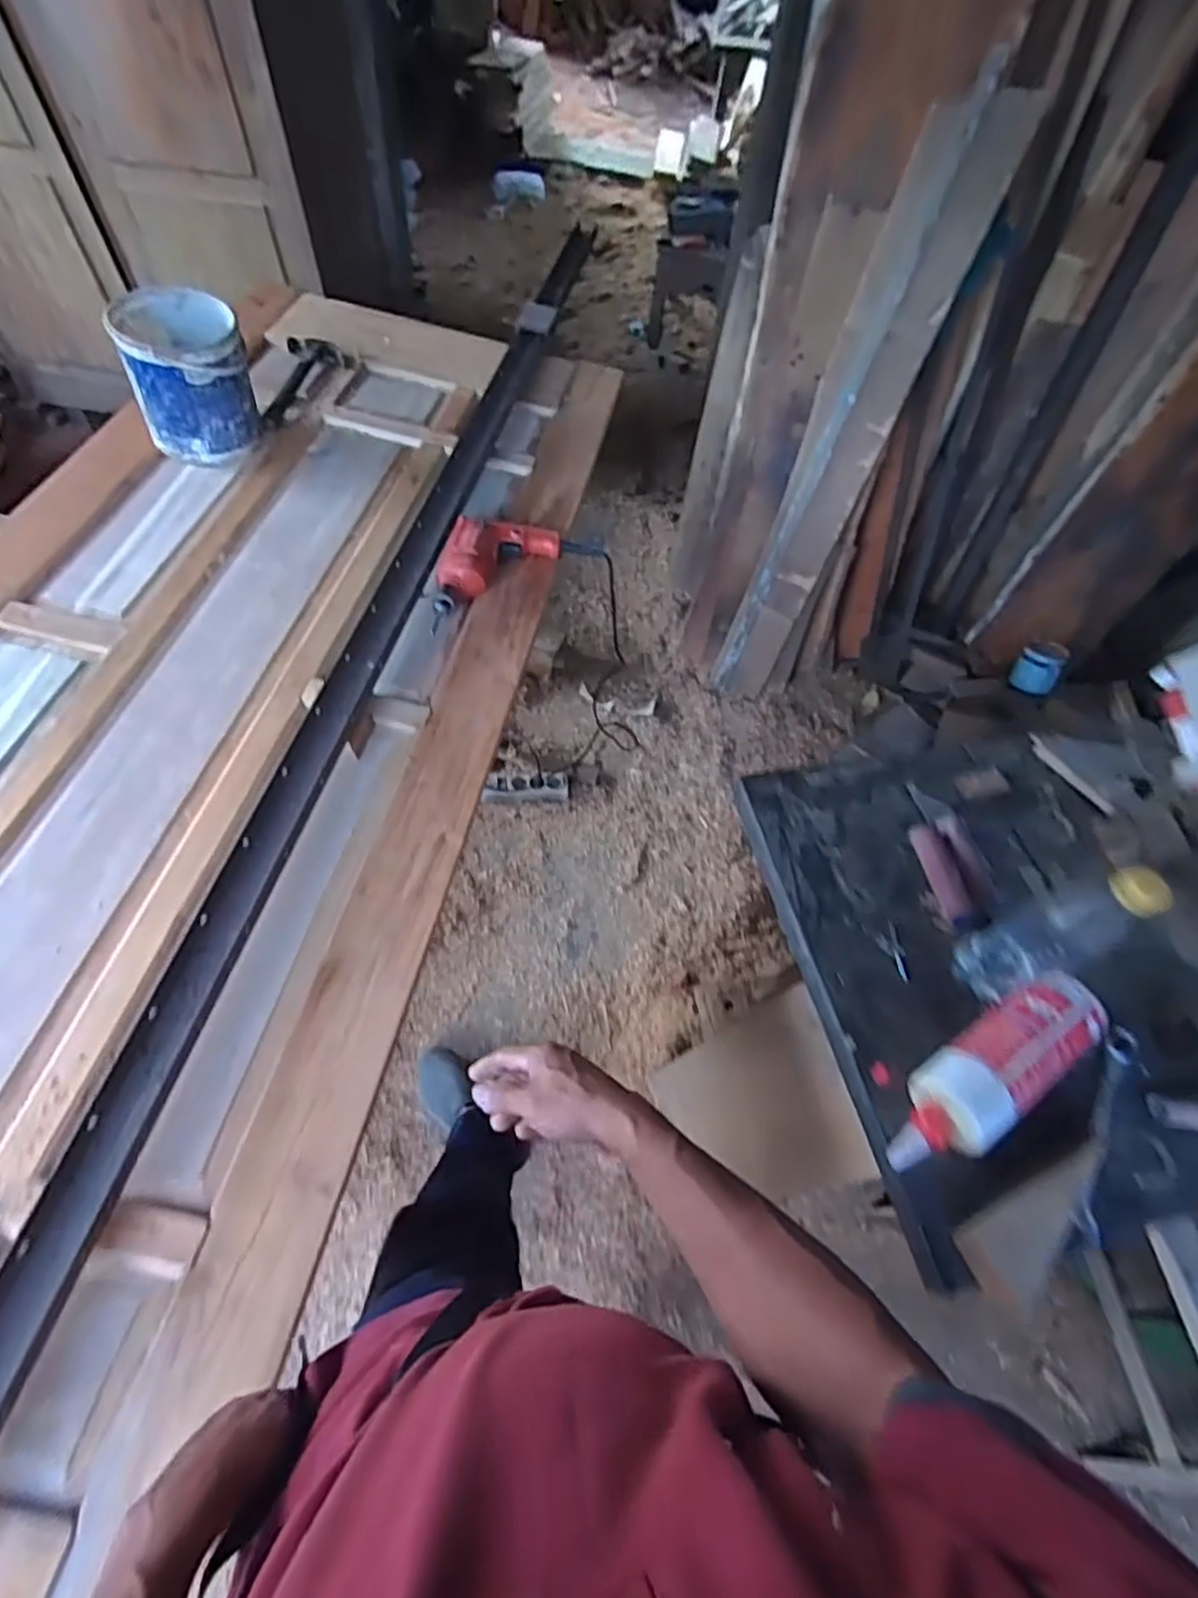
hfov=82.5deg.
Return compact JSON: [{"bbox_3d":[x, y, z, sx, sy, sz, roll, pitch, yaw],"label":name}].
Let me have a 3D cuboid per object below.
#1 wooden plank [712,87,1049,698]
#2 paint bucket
[{"bbox_3d":[0.545,-0.779,1.540,0.171,1.184,0.029,18,31,0],"label":"wooden plank"},{"bbox_3d":[-0.664,-0.686,1.113,0.188,0.181,0.199,-21,67,-17],"label":"paint bucket"}]

